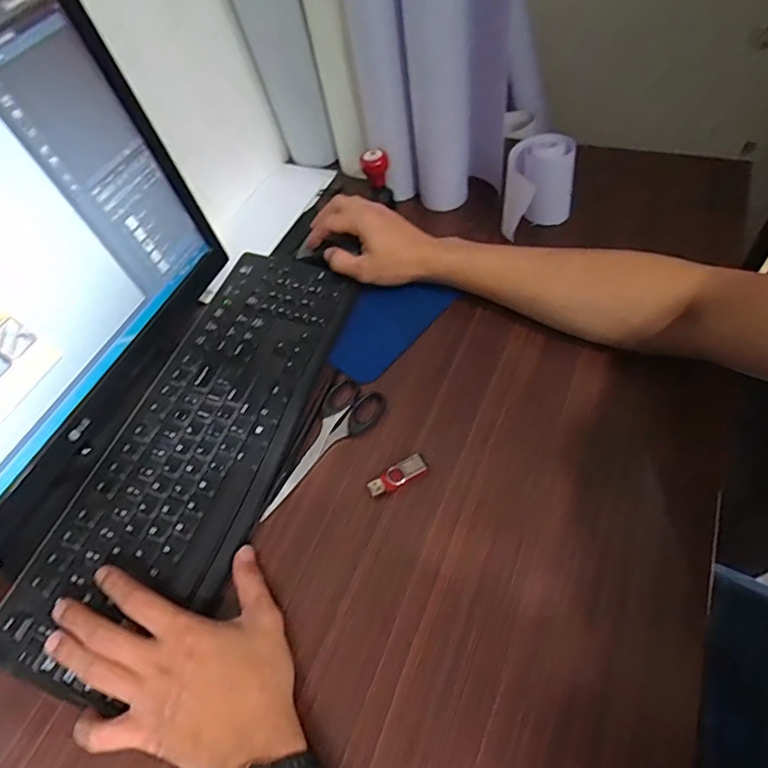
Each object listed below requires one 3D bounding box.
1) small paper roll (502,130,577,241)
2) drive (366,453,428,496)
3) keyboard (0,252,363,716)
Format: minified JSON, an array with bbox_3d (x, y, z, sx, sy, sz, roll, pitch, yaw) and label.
[{"bbox_3d":[0.174,-0.218,0.562,0.075,0.093,0.063,13,58,18],"label":"small paper roll"},{"bbox_3d":[0.012,0.080,0.429,0.053,0.010,0.020,-27,62,-14],"label":"drive"},{"bbox_3d":[-0.165,0.042,0.464,0.156,0.015,0.430,18,60,12],"label":"keyboard"}]

